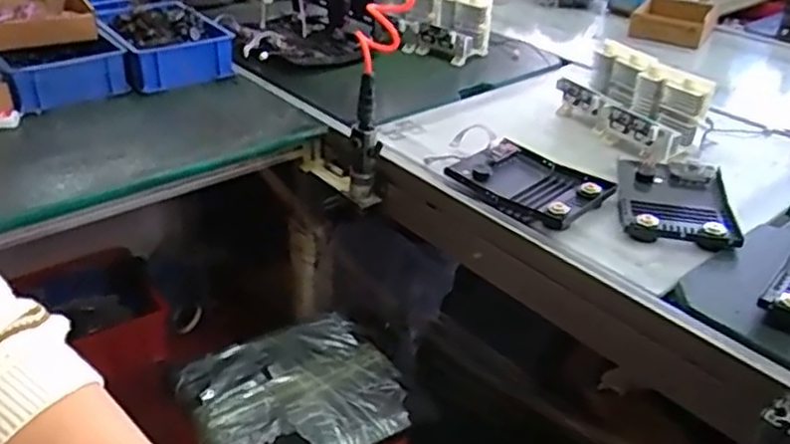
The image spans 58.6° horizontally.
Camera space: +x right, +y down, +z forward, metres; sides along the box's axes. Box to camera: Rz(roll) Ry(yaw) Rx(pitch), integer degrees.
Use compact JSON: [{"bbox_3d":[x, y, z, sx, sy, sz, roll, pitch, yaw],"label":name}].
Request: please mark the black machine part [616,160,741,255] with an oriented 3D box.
[{"bbox_3d":[0.396,-0.032,1.002,0.143,0.036,0.215,9,32,12],"label":"black machine part"}]

